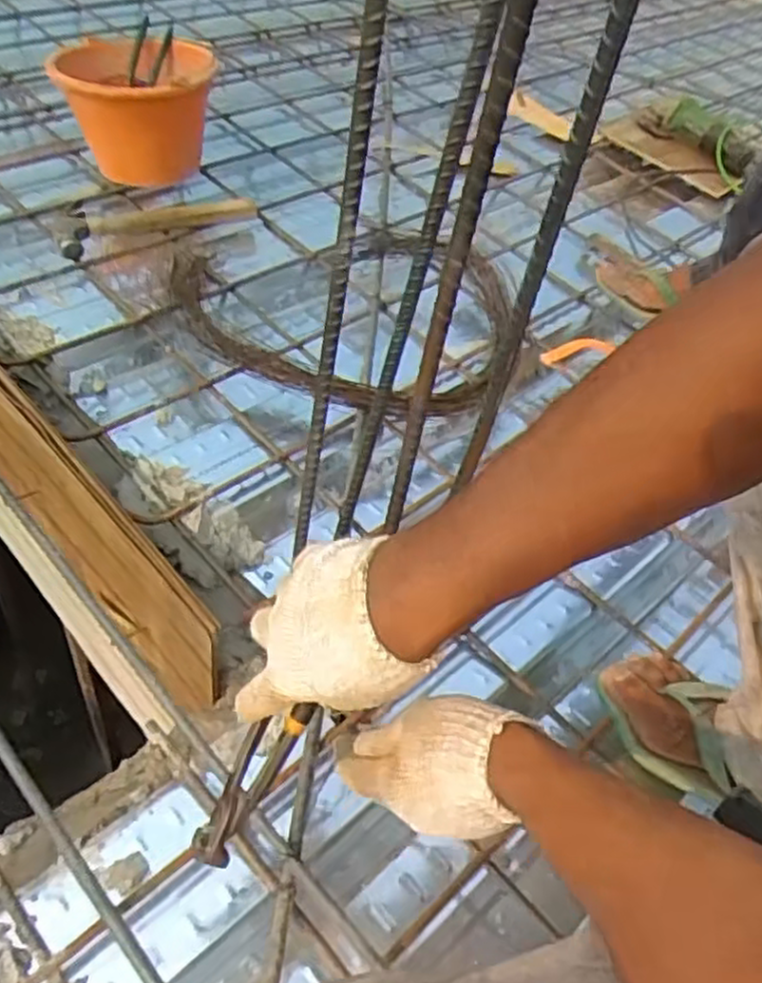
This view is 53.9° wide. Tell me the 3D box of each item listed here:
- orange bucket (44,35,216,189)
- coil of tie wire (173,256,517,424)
[{"bbox_3d":[-0.408,-0.633,1.262,0.244,0.190,0.264,3,49,-8],"label":"orange bucket"},{"bbox_3d":[-0.035,-0.235,1.028,0.497,0.077,0.363,-1,50,-11],"label":"coil of tie wire"}]

